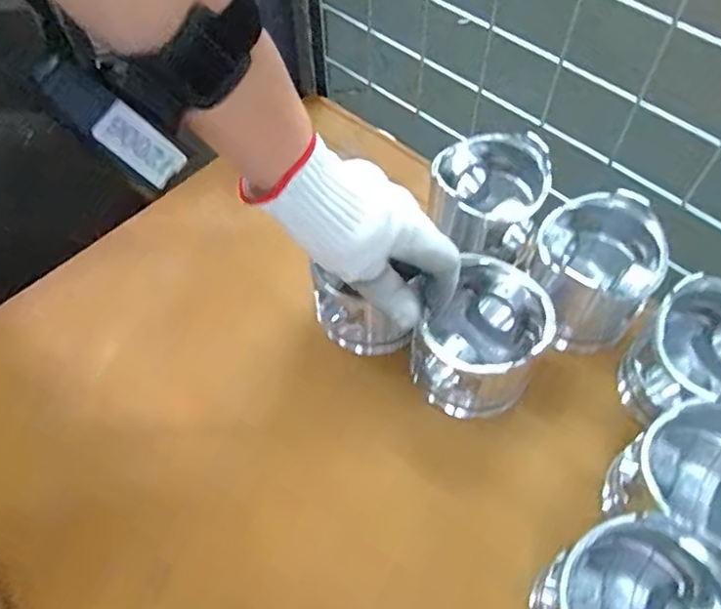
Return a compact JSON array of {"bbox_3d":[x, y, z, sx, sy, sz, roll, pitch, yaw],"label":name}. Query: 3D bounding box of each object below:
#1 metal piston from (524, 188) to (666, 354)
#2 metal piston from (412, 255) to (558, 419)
[{"bbox_3d":[0.172,-0.024,0.456,0.087,0.078,0.093,18,57,11],"label":"metal piston"},{"bbox_3d":[0.085,0.028,0.433,0.079,0.071,0.084,0,56,0],"label":"metal piston"}]

